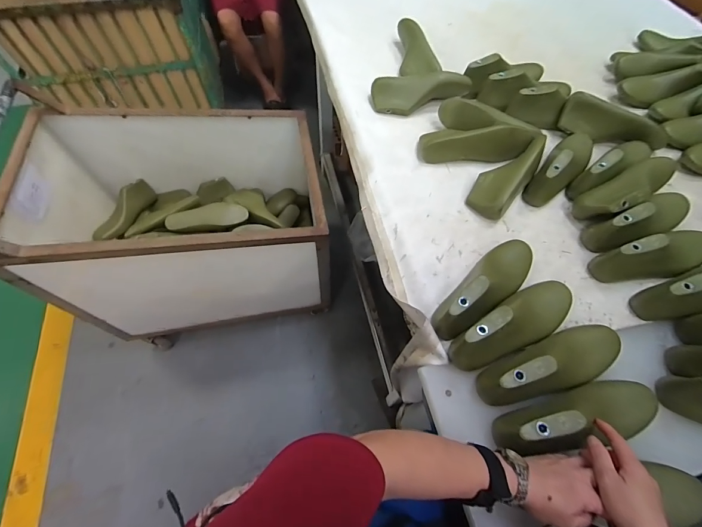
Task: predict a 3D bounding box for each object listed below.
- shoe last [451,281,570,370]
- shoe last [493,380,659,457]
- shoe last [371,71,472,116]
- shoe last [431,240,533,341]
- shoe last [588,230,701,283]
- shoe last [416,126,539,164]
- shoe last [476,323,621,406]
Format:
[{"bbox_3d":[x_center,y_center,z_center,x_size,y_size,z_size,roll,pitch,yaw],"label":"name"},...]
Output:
[{"bbox_3d":[0.279,0.096,0.550,0.257,0.100,0.084,-27,66,-18],"label":"shoe last"},{"bbox_3d":[0.338,0.227,0.493,0.248,0.105,0.072,-2,60,-20],"label":"shoe last"},{"bbox_3d":[0.183,-0.437,0.861,0.256,0.081,0.076,-7,62,-8],"label":"shoe last"},{"bbox_3d":[0.245,0.037,0.588,0.078,0.094,0.255,42,66,18],"label":"shoe last"},{"bbox_3d":[0.599,-0.021,0.635,0.262,0.088,0.083,-14,63,-11],"label":"shoe last"},{"bbox_3d":[0.287,-0.289,0.776,0.244,0.075,0.082,2,61,-2],"label":"shoe last"},{"bbox_3d":[0.320,0.158,0.521,0.256,0.095,0.082,-17,64,-13],"label":"shoe last"}]

